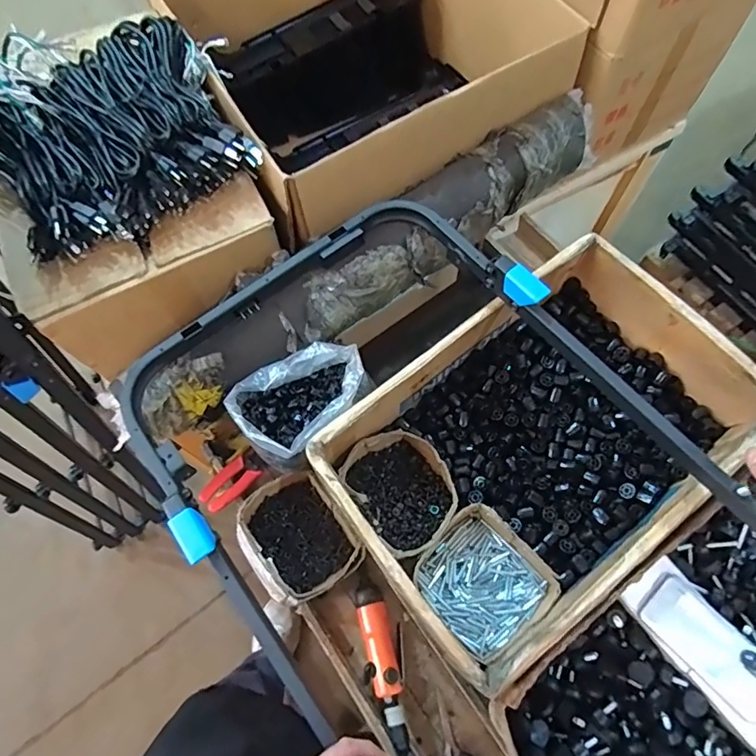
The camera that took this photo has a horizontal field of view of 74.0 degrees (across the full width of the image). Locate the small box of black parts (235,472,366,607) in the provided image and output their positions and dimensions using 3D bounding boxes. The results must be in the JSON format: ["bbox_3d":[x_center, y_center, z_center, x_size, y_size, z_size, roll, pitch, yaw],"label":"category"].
[{"bbox_3d":[-0.120,0.231,0.724,0.145,0.074,0.172,-37,70,-12],"label":"small box of black parts"}]

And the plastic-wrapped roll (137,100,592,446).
[{"bbox_3d":[0.017,-0.189,0.749,0.830,0.097,0.130,-41,71,-13],"label":"plastic-wrapped roll"}]

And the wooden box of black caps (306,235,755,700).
[{"bbox_3d":[0.225,0.082,0.689,0.535,0.144,0.339,-36,70,-12],"label":"wooden box of black caps"}]

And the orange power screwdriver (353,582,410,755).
[{"bbox_3d":[0.009,0.401,0.696,0.061,0.040,0.216,-8,67,-1],"label":"orange power screwdriver"}]

